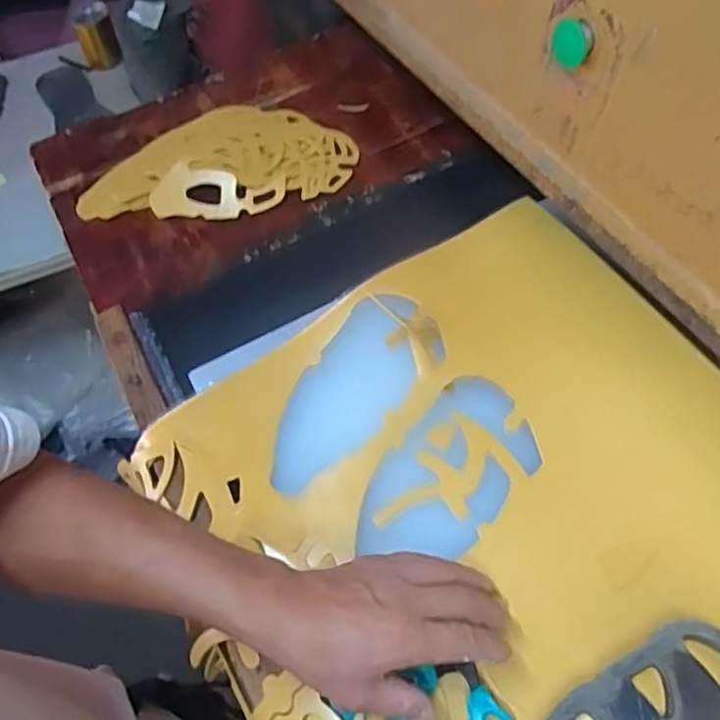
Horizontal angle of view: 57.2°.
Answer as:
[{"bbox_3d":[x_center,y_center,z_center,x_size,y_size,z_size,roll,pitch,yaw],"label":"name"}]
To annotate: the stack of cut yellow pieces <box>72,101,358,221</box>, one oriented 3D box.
[{"bbox_3d":[-0.190,-0.262,0.866,0.350,0.032,0.177,-14,58,-4],"label":"stack of cut yellow pieces"}]

